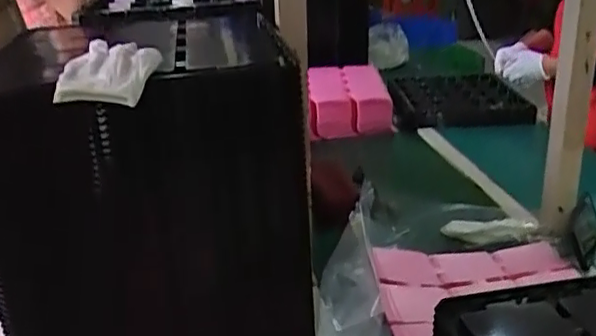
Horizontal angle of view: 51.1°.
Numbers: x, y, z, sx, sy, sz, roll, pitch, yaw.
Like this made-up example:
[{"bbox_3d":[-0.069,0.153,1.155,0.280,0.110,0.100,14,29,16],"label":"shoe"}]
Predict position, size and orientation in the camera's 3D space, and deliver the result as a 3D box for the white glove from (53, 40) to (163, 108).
[{"bbox_3d":[-0.188,-0.096,0.619,0.097,0.044,0.165,-4,20,-4],"label":"white glove"}]

